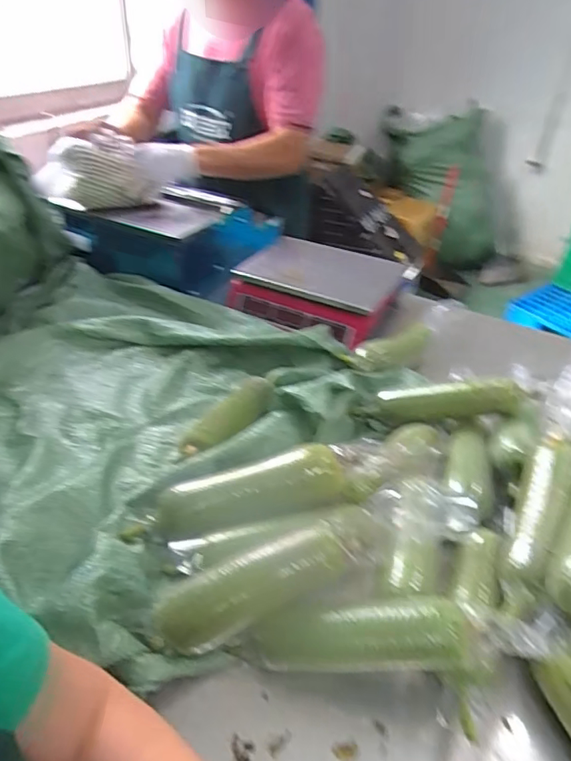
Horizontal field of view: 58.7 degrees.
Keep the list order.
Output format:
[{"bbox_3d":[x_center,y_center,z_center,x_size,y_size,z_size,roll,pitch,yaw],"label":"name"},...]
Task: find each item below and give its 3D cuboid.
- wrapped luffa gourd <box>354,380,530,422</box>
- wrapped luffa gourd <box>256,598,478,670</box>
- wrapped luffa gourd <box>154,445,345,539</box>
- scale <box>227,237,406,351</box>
[{"bbox_3d":[0.230,0.038,0.768,0.240,0.051,0.044,-6,32,28],"label":"wrapped luffa gourd"},{"bbox_3d":[0.064,0.250,0.495,0.232,0.051,0.048,-9,37,13],"label":"wrapped luffa gourd"},{"bbox_3d":[-0.042,0.138,0.627,0.233,0.058,0.069,-7,39,-13],"label":"wrapped luffa gourd"},{"bbox_3d":[0.070,-0.213,1.074,0.306,0.092,0.306,18,40,17],"label":"scale"}]

